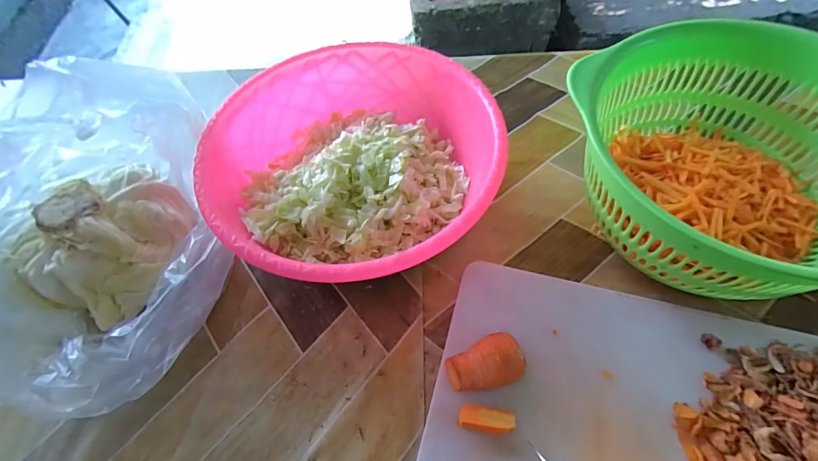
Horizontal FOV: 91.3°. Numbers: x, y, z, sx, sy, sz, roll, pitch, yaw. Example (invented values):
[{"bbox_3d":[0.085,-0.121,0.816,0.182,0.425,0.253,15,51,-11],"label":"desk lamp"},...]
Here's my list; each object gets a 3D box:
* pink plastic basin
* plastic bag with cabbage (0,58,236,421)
[{"bbox_3d":[-0.043,-0.051,0.355,0.233,0.090,0.234,-2,59,3],"label":"pink plastic basin"},{"bbox_3d":[-0.232,0.003,0.298,0.153,0.142,0.233,-14,59,-4],"label":"plastic bag with cabbage"}]

